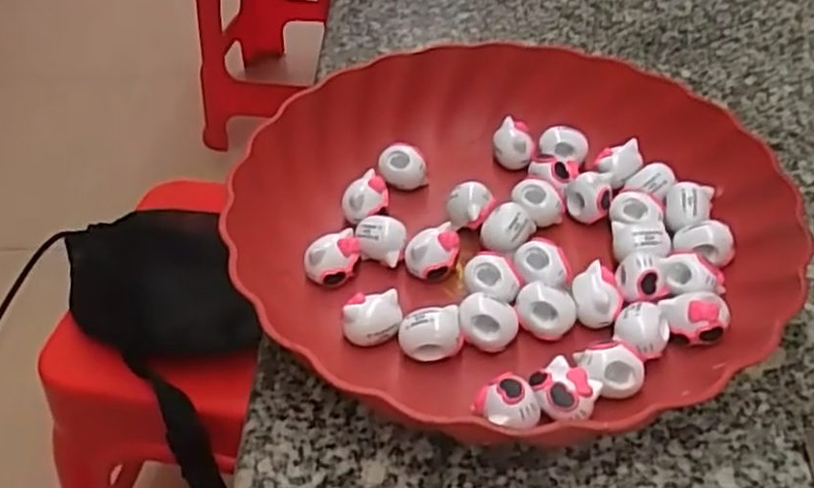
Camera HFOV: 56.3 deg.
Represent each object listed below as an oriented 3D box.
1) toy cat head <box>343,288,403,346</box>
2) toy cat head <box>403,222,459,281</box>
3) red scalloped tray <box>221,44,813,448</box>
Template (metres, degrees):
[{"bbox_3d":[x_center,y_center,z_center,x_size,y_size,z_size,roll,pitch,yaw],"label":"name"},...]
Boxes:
[{"bbox_3d":[-0.015,0.032,0.323,0.024,0.017,0.015,-7,43,-5],"label":"toy cat head"},{"bbox_3d":[0.012,0.006,0.354,0.025,0.024,0.018,-9,43,-7],"label":"toy cat head"},{"bbox_3d":[0.043,-0.008,0.351,0.236,0.051,0.232,-25,48,-22],"label":"red scalloped tray"}]

